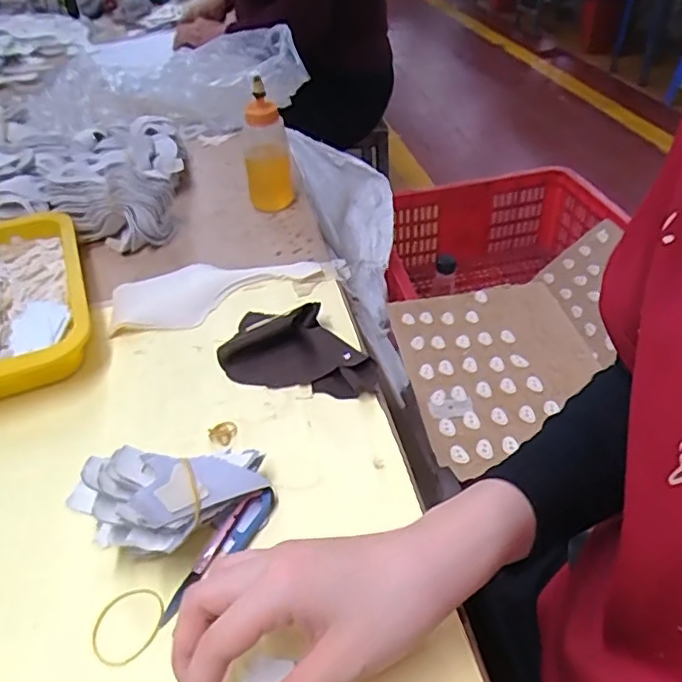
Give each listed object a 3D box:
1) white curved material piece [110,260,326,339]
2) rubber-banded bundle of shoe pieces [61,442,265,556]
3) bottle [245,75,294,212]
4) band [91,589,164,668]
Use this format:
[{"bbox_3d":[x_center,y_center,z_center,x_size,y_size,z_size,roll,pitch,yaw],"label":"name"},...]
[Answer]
[{"bbox_3d":[-0.126,-0.053,0.588,0.194,0.014,0.080,-22,49,-17],"label":"white curved material piece"},{"bbox_3d":[-0.101,0.095,0.370,0.113,0.059,0.062,-19,43,-17],"label":"rubber-banded bundle of shoe pieces"},{"bbox_3d":[-0.083,-0.212,0.673,0.050,0.134,0.044,-7,41,-4],"label":"bottle"},{"bbox_3d":[-0.121,0.161,0.343,0.040,0.004,0.040,-13,41,-10],"label":"band"}]

